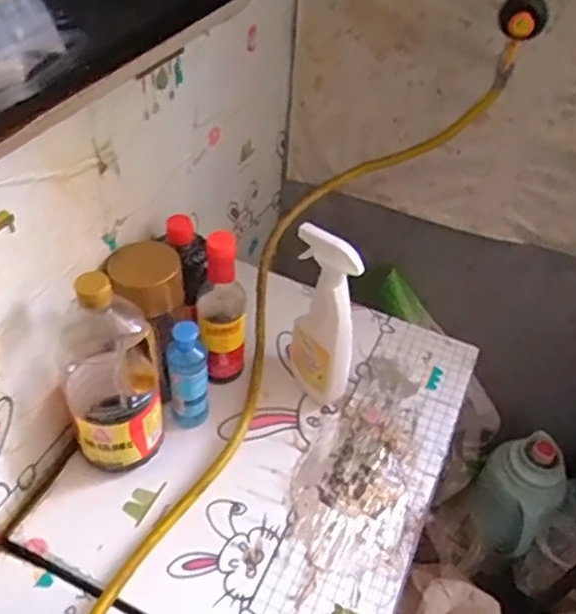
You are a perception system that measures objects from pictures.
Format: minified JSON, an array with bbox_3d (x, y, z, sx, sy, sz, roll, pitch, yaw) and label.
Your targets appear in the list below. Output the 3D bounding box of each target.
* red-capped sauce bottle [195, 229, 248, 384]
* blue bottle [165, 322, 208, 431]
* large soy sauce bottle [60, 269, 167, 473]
[{"bbox_3d":[-0.085,0.013,0.817,0.061,0.241,0.068,0,44,-6],"label":"red-capped sauce bottle"},{"bbox_3d":[-0.125,0.091,0.796,0.051,0.164,0.042,-3,45,-9],"label":"blue bottle"},{"bbox_3d":[-0.196,0.080,0.714,0.103,0.287,0.083,-6,45,-12],"label":"large soy sauce bottle"}]

